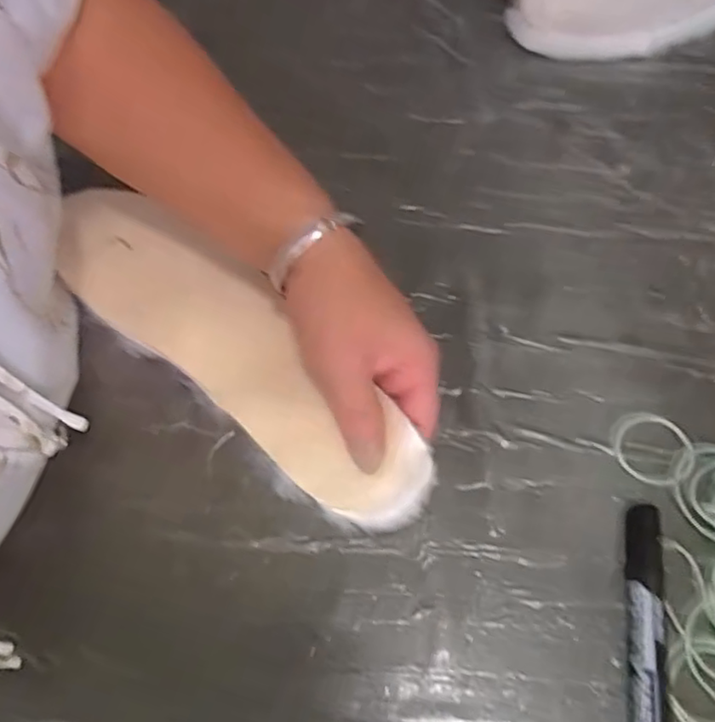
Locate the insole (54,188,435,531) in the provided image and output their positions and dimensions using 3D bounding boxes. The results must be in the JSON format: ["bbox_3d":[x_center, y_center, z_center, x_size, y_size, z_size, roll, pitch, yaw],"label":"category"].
[{"bbox_3d":[-0.074,-0.017,0.371,0.286,0.021,0.082,35,64,17],"label":"insole"}]

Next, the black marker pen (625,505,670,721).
[{"bbox_3d":[0.139,0.139,0.302,0.020,0.017,0.141,8,64,6],"label":"black marker pen"}]

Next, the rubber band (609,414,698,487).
[{"bbox_3d":[0.165,0.048,0.357,0.046,0.004,0.041,29,68,15],"label":"rubber band"}]

